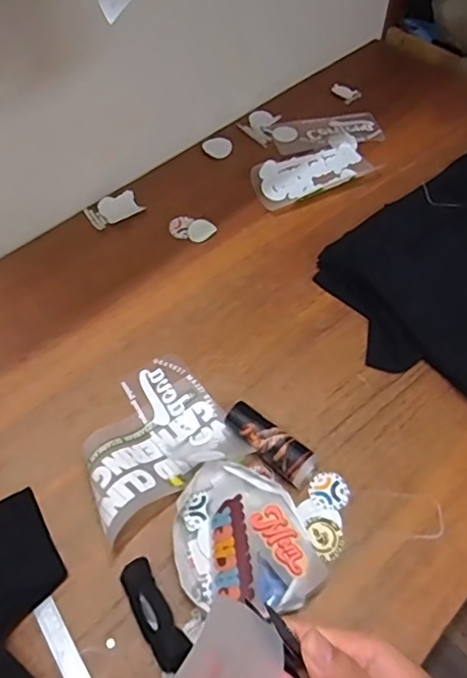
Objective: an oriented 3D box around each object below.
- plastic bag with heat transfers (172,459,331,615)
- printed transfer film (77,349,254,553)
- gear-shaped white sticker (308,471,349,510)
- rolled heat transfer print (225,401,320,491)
[{"bbox_3d":[0.005,0.256,0.730,0.160,0.051,0.199,-22,60,-15],"label":"plastic bag with heat transfers"},{"bbox_3d":[-0.124,0.131,0.807,0.226,0.063,0.216,-30,63,-20],"label":"printed transfer film"},{"bbox_3d":[0.133,0.211,0.795,0.054,0.004,0.054,13,56,12],"label":"gear-shaped white sticker"},{"bbox_3d":[0.052,0.149,0.808,0.144,0.046,0.054,34,62,19],"label":"rolled heat transfer print"}]

